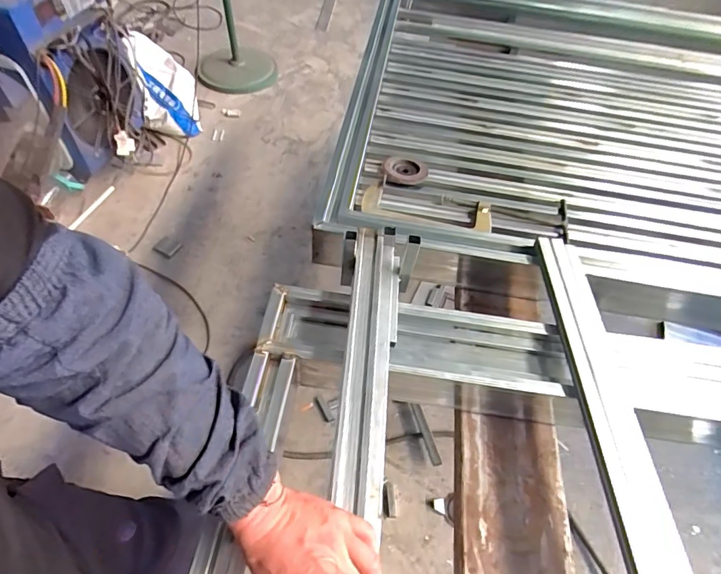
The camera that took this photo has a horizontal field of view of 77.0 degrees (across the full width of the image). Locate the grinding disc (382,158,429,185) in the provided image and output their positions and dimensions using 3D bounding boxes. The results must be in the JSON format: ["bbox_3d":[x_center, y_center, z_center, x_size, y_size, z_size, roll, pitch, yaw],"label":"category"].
[{"bbox_3d":[0.092,-0.240,0.930,0.090,0.016,0.090,2,54,-3],"label":"grinding disc"}]

